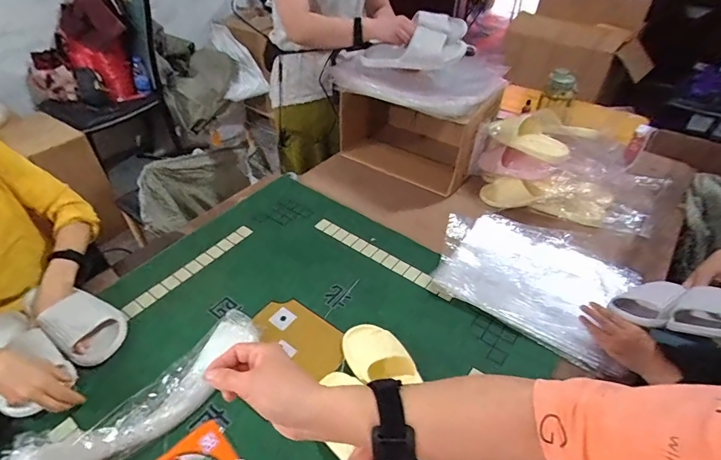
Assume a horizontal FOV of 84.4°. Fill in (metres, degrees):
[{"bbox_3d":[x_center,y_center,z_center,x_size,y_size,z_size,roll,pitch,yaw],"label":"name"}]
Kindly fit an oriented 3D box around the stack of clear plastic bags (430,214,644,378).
[{"bbox_3d":[0.399,0.096,0.913,0.433,0.041,0.340,25,46,24],"label":"stack of clear plastic bags"}]

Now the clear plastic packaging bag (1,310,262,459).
[{"bbox_3d":[-0.366,0.292,0.687,0.422,0.045,0.118,-29,50,-31],"label":"clear plastic packaging bag"}]

